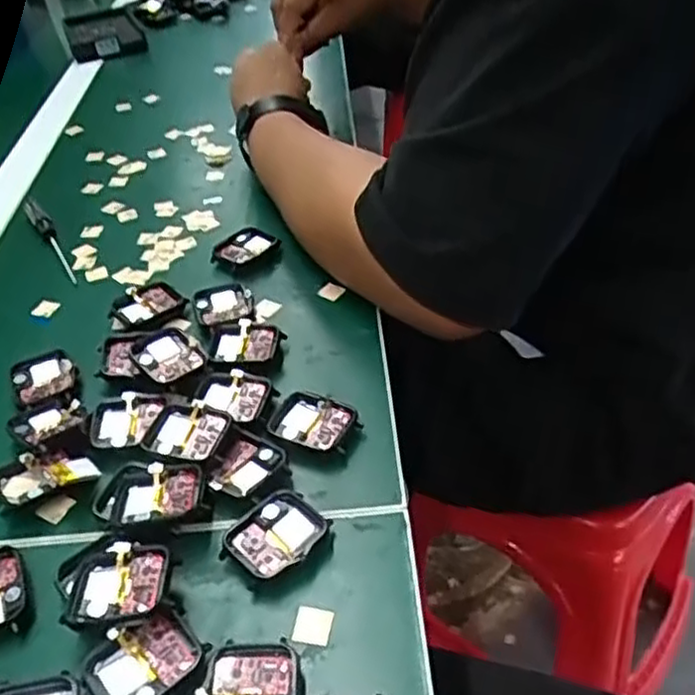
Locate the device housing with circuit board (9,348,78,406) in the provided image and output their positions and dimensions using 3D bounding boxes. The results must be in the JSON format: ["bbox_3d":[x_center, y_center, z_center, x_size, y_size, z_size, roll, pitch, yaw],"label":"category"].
[{"bbox_3d":[-0.186,0.019,0.445,0.038,0.008,0.043,-22,42,-17],"label":"device housing with circuit board"}]

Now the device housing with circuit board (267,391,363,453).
[{"bbox_3d":[-0.019,0.041,0.398,0.047,0.010,0.032,13,44,22],"label":"device housing with circuit board"}]

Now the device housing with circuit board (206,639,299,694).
[{"bbox_3d":[-0.037,0.136,0.287,0.036,0.011,0.037,-4,40,3],"label":"device housing with circuit board"}]

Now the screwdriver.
[{"bbox_3d":[-0.237,-0.089,0.579,0.014,0.010,0.137,-26,44,-21],"label":"screwdriver"}]

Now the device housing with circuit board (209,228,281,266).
[{"bbox_3d":[-0.076,-0.074,0.541,0.033,0.011,0.047,28,51,34],"label":"device housing with circuit board"}]

